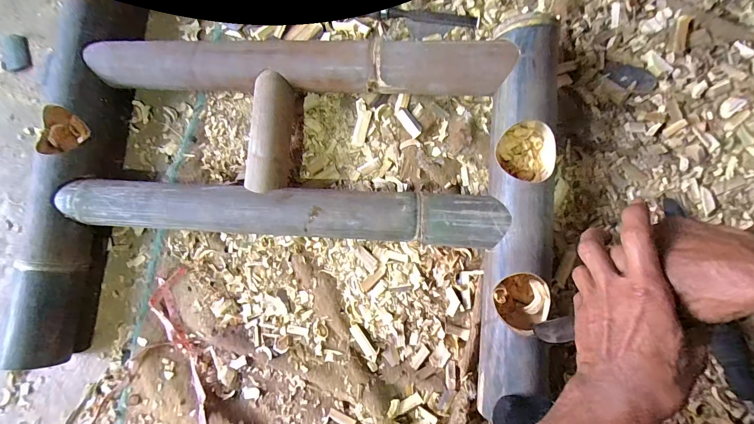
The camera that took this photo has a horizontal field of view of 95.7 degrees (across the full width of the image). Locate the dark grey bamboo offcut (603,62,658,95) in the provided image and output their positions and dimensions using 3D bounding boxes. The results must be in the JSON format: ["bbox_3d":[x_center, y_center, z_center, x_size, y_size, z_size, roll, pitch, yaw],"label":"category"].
[{"bbox_3d":[0.356,-0.190,0.480,0.070,0.004,0.032,24,86,8],"label":"dark grey bamboo offcut"}]

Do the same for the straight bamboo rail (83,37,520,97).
[{"bbox_3d":[-0.114,-0.203,0.478,0.579,0.052,0.057,3,84,6],"label":"straight bamboo rail"}]

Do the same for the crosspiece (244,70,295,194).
[{"bbox_3d":[-0.152,-0.109,0.504,0.053,0.066,0.169,2,83,4],"label":"crosspiece"}]

